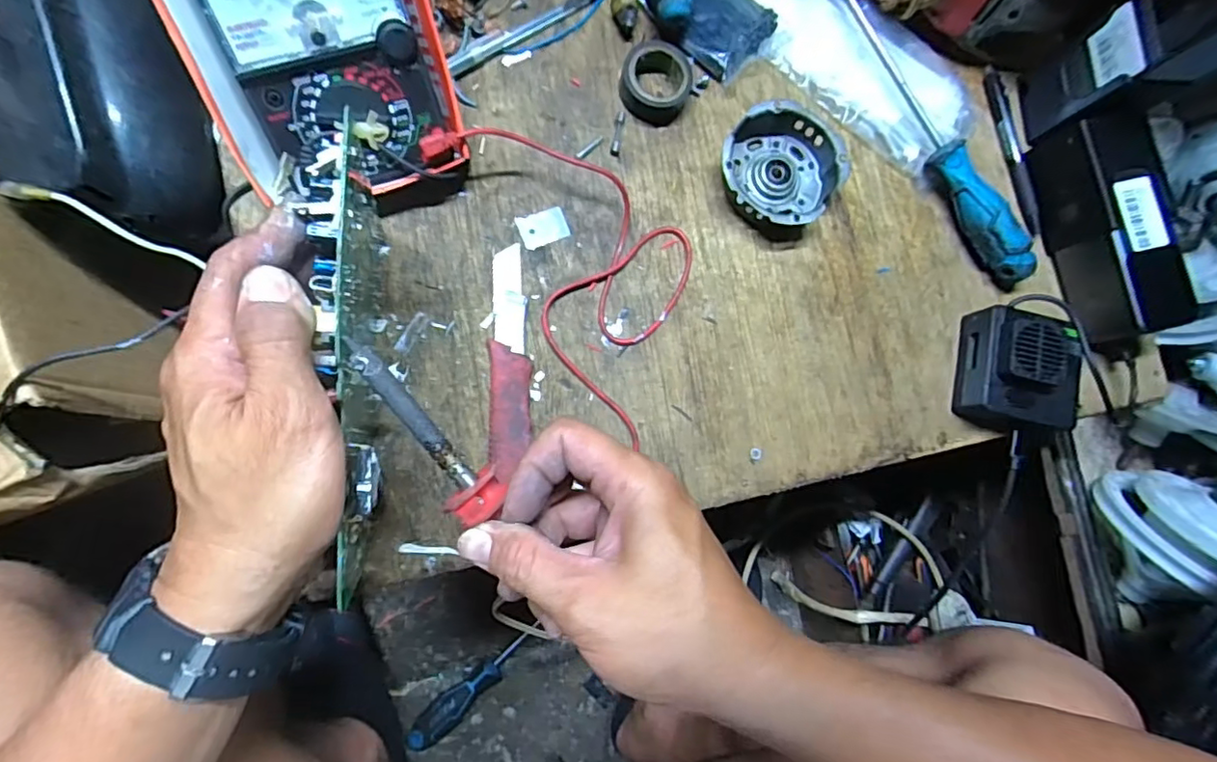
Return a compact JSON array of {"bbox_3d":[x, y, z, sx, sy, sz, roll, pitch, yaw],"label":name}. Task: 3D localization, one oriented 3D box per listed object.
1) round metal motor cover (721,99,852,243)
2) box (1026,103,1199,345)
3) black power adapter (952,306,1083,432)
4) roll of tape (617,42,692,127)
[{"bbox_3d":[0.122,-0.149,0.417,0.083,0.031,0.080,1,85,-7],"label":"round metal motor cover"},{"bbox_3d":[0.366,-0.111,0.433,0.058,0.057,0.160,-9,86,-8],"label":"box"},{"bbox_3d":[0.291,-0.007,0.419,0.068,0.049,0.080,7,84,-6],"label":"black power adapter"},{"bbox_3d":[0.034,-0.210,0.414,0.049,0.020,0.045,31,82,-3],"label":"roll of tape"}]

